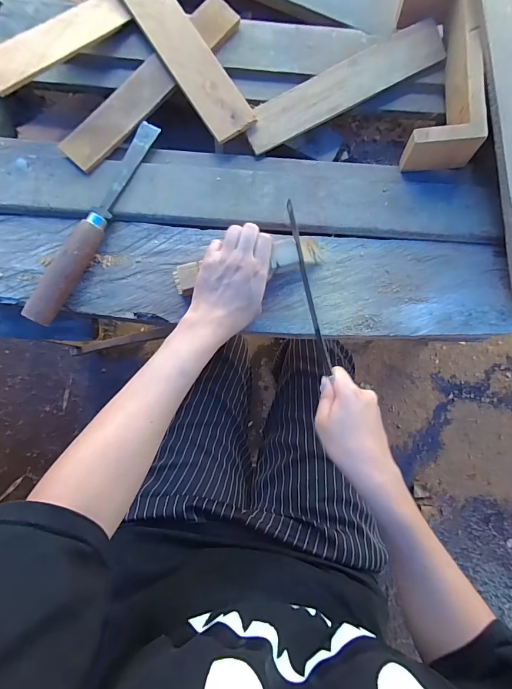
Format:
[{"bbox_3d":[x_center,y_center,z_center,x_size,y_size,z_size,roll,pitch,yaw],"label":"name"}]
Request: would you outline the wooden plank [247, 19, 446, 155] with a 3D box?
[{"bbox_3d":[0.109,-0.317,0.437,0.263,0.019,0.050,-30,88,-4],"label":"wooden plank"}]

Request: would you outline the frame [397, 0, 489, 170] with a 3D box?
[{"bbox_3d":[0.214,-0.323,0.419,0.077,0.065,0.222,0,86,-3],"label":"frame"}]

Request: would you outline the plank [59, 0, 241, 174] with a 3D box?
[{"bbox_3d":[-0.124,-0.313,0.426,0.046,0.013,0.265,43,86,1],"label":"plank"}]

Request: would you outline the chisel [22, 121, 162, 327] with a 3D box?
[{"bbox_3d":[-0.183,-0.143,0.408,0.025,0.029,0.263,28,86,-1],"label":"chisel"}]

